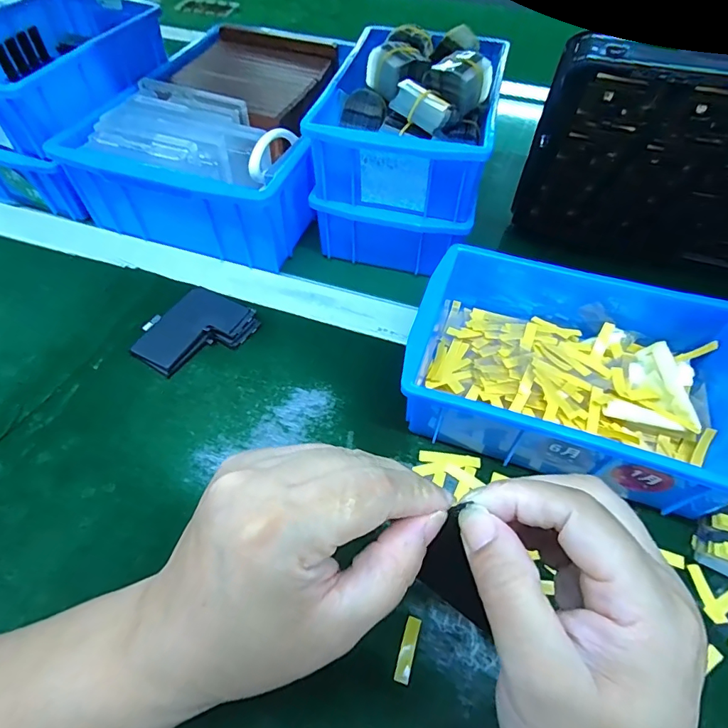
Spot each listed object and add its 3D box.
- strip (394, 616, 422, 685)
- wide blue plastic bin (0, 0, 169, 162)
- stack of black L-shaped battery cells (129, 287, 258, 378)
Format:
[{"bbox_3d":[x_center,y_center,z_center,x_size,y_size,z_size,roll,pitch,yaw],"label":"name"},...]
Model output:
[{"bbox_3d":[0.023,0.147,0.235,0.007,0.004,0.030,16,55,9],"label":"strip"},{"bbox_3d":[-0.288,-0.283,0.432,0.139,0.058,0.200,18,56,12],"label":"wide blue plastic bin"},{"bbox_3d":[-0.131,-0.024,0.353,0.065,0.012,0.080,31,58,19],"label":"stack of black L-shaped battery cells"}]

